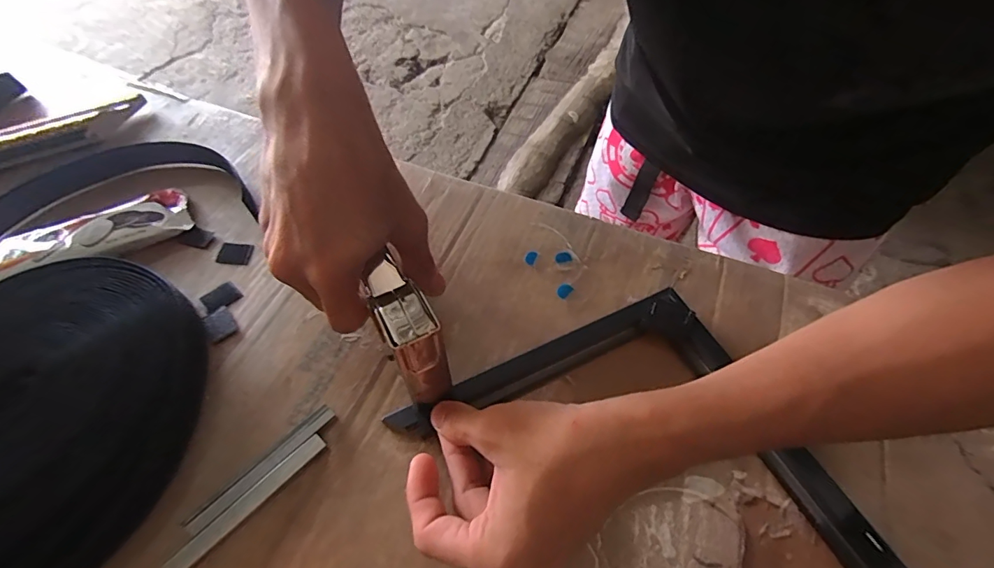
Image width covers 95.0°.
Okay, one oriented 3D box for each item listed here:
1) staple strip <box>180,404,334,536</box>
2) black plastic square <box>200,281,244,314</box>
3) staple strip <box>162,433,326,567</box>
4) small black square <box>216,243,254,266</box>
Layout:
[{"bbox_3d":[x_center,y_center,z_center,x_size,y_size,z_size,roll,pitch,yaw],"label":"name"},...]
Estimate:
[{"bbox_3d":[-0.130,0.101,0.254,0.012,0.004,0.087,37,64,22],"label":"staple strip"},{"bbox_3d":[-0.194,0.009,0.319,0.024,0.004,0.021,-35,63,-20],"label":"black plastic square"},{"bbox_3d":[-0.132,0.115,0.244,0.010,0.008,0.087,38,65,22],"label":"staple strip"},{"bbox_3d":[-0.196,-0.023,0.342,0.026,0.004,0.019,7,57,5],"label":"small black square"}]

